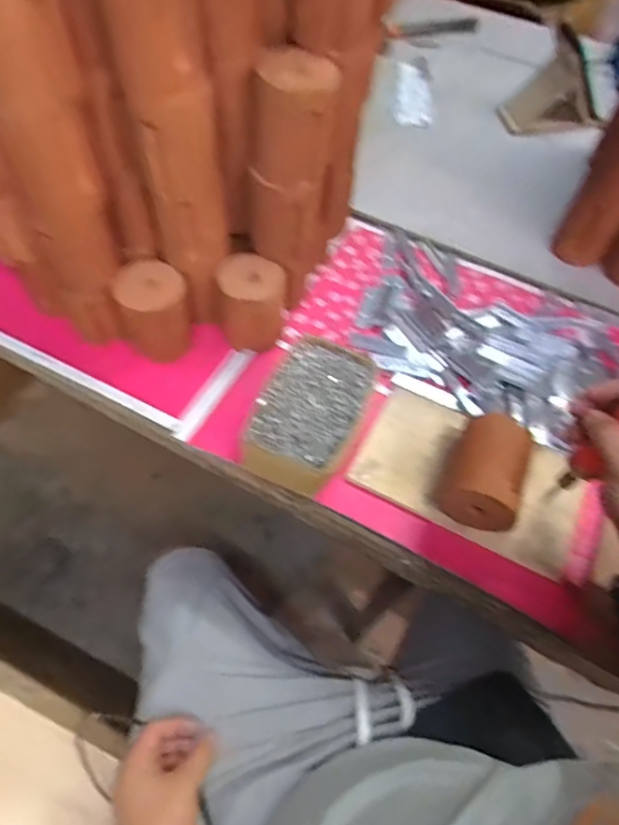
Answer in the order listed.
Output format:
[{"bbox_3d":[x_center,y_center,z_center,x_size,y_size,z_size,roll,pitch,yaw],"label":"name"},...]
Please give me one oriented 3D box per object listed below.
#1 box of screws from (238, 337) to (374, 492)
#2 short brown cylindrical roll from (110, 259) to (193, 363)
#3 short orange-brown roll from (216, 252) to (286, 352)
[{"bbox_3d":[0.003,-0.002,0.614,0.114,0.040,0.177,22,61,10],"label":"box of screws"},{"bbox_3d":[-0.187,-0.123,0.645,0.077,0.086,0.084,1,59,-2],"label":"short brown cylindrical roll"},{"bbox_3d":[-0.070,-0.136,0.662,0.078,0.119,0.080,1,59,-2],"label":"short orange-brown roll"}]

